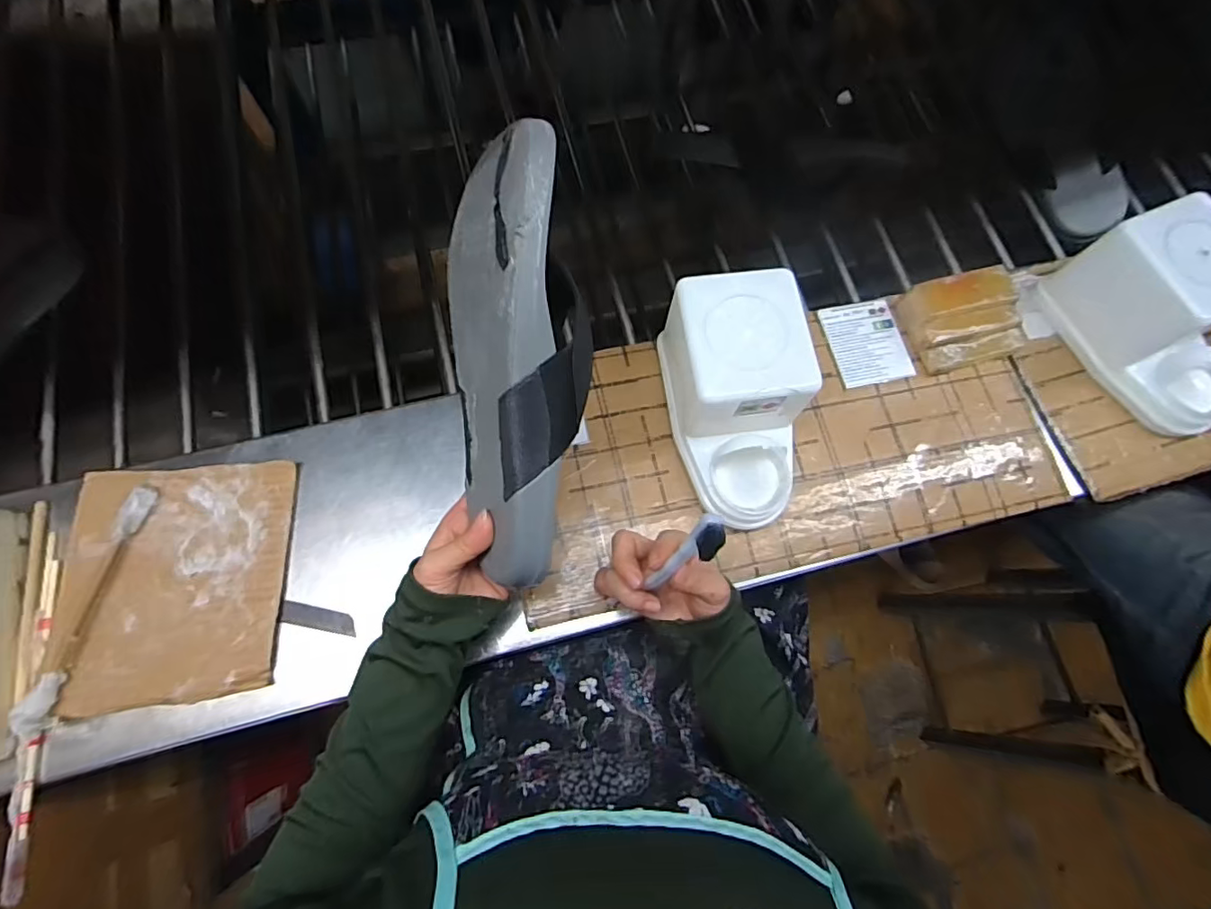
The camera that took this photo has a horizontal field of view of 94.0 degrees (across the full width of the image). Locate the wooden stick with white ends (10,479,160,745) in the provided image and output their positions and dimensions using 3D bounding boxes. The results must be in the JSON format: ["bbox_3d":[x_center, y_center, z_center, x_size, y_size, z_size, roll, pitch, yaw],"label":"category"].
[{"bbox_3d":[-0.403,0.116,0.438,0.025,0.020,0.189,11,72,1],"label":"wooden stick with white ends"}]

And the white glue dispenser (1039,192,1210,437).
[{"bbox_3d":[0.511,-0.116,0.510,0.096,0.104,0.186,-18,74,-8],"label":"white glue dispenser"}]

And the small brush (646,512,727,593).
[{"bbox_3d":[0.050,0.064,0.354,0.014,0.087,0.020,-23,70,-34],"label":"small brush"}]

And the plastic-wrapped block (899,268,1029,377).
[{"bbox_3d":[0.346,-0.130,0.538,0.106,0.040,0.084,-16,74,-7],"label":"plastic-wrapped block"}]

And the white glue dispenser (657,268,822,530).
[{"bbox_3d":[0.112,-0.040,0.466,0.105,0.105,0.188,-11,73,-6],"label":"white glue dispenser"}]

